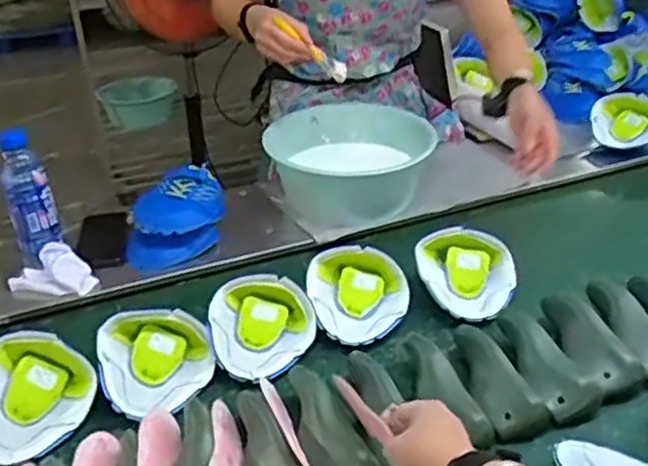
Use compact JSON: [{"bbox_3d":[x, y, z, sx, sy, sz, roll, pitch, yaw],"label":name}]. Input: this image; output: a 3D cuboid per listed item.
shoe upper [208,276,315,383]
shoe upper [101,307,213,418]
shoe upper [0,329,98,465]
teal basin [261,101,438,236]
[{"bbox_3d":[-0.089,0.131,0.948,0.142,0.076,0.142,2,30,-1],"label":"shoe upper"},{"bbox_3d":[-0.217,0.165,0.893,0.139,0.067,0.147,-2,31,-10],"label":"shoe upper"},{"bbox_3d":[-0.360,0.198,0.853,0.150,0.096,0.128,-13,34,-25],"label":"shoe upper"},{"bbox_3d":[0.052,-0.142,1.306,0.304,0.125,0.251,-14,34,-27],"label":"teal basin"}]

